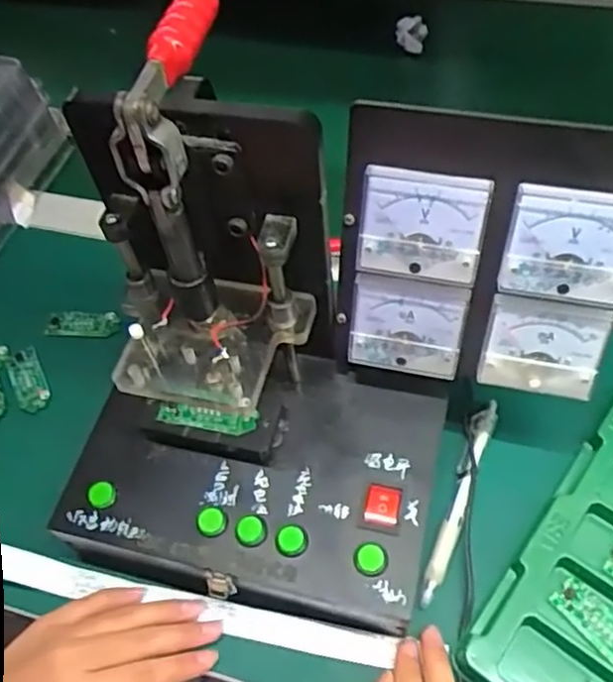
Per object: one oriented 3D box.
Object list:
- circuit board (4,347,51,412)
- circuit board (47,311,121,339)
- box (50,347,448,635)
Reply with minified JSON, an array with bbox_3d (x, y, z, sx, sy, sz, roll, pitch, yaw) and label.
[{"bbox_3d":[-0.214,0.030,0.517,0.024,0.007,0.056,-26,58,-12],"label":"circuit board"},{"bbox_3d":[-0.180,-0.013,0.542,0.062,0.004,0.022,-1,70,5],"label":"circuit board"},{"bbox_3d":[-0.029,0.081,0.420,0.213,0.059,0.144,10,57,11],"label":"box"}]

